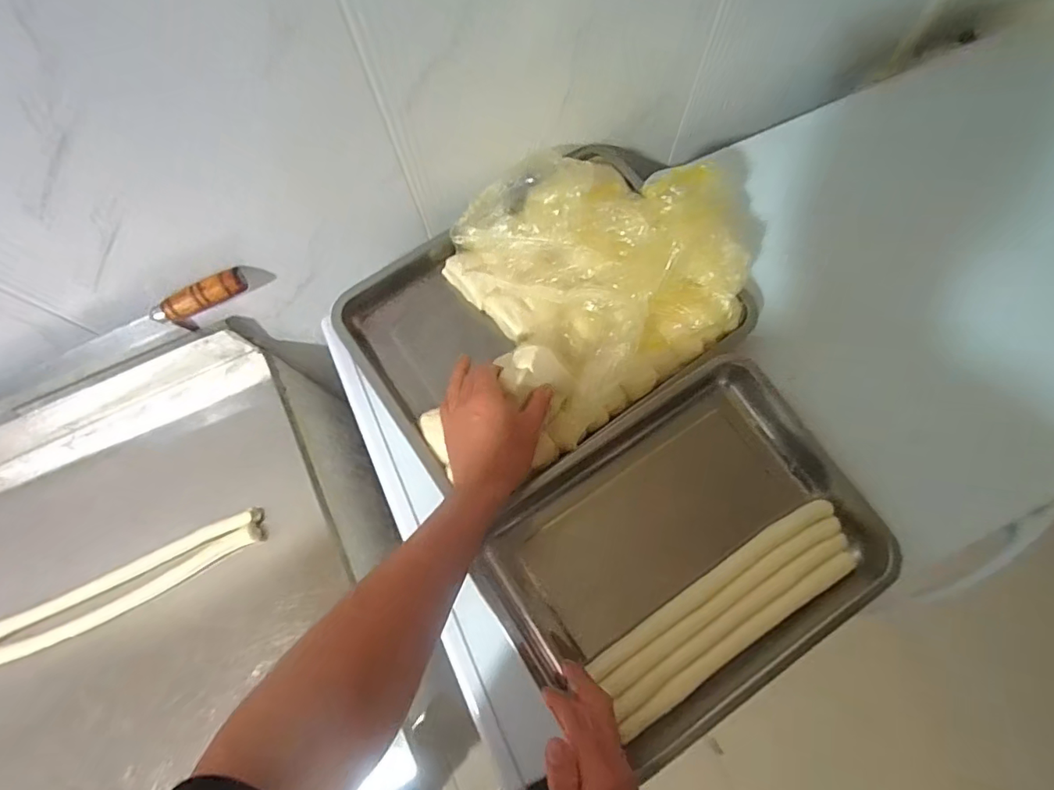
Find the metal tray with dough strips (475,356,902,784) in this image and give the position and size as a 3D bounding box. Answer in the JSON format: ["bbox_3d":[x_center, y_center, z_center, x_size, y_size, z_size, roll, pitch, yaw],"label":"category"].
[{"bbox_3d":[0.167,0.165,0.556,0.385,0.063,0.291,-35,77,-8],"label":"metal tray with dough strips"}]

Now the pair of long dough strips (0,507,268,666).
[{"bbox_3d":[-0.511,0.245,0.627,0.375,0.027,0.052,-24,75,-5],"label":"pair of long dough strips"}]

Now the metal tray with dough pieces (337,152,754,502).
[{"bbox_3d":[0.017,-0.112,0.571,0.413,0.136,0.318,-34,76,-7],"label":"metal tray with dough pieces"}]

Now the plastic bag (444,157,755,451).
[{"bbox_3d":[0.068,-0.138,0.568,0.276,0.120,0.284,-35,77,-8],"label":"plastic bag"}]

